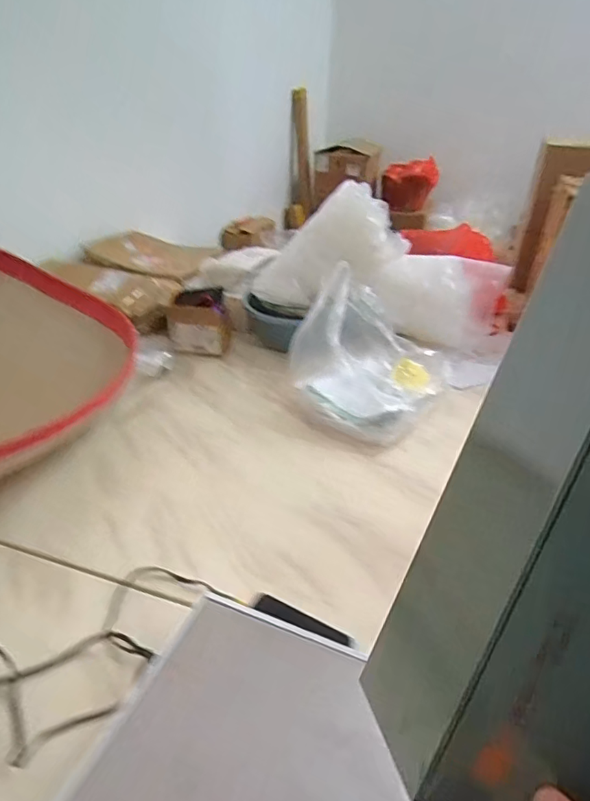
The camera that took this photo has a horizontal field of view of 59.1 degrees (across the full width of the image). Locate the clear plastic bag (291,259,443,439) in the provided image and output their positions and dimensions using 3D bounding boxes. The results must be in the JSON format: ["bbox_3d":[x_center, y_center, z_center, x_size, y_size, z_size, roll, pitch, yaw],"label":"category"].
[{"bbox_3d":[0.159,-0.103,1.110,0.286,0.198,0.316,18,35,25],"label":"clear plastic bag"}]

